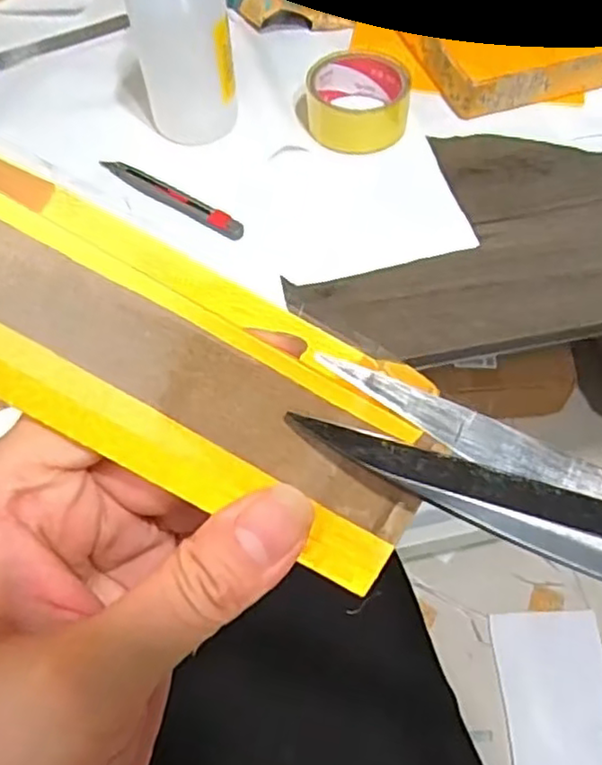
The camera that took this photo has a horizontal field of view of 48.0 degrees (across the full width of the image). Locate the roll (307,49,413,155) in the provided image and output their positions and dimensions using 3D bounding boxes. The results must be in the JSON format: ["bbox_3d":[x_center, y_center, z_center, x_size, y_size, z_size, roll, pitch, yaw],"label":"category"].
[{"bbox_3d":[0.051,-0.258,0.607,0.087,0.043,0.103,0,57,2],"label":"roll"}]

